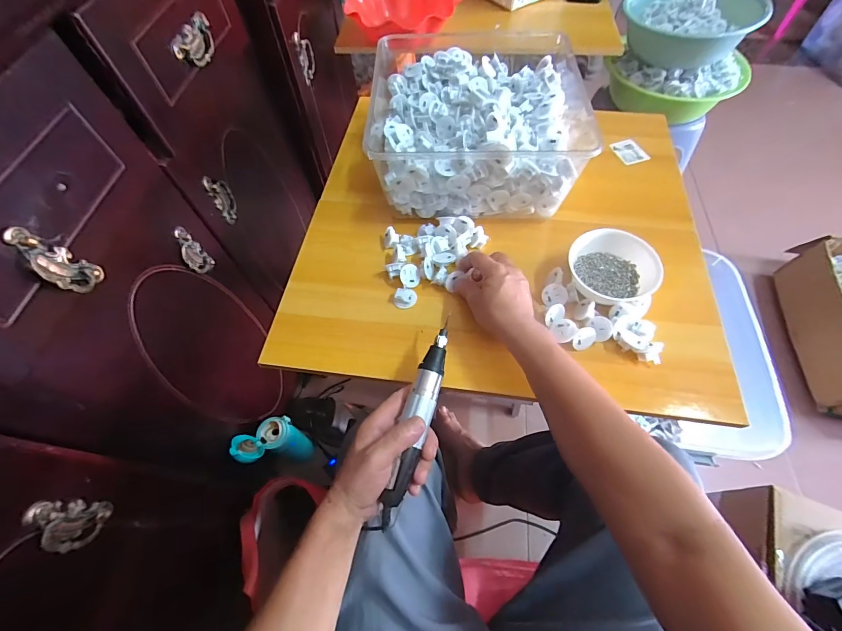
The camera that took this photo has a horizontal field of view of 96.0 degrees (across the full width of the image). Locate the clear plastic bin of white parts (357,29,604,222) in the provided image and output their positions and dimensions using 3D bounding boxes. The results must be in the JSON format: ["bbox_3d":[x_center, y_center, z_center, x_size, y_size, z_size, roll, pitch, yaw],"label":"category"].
[{"bbox_3d":[0.085,-0.318,0.623,0.311,0.134,0.337,-2,61,0],"label":"clear plastic bin of white parts"}]

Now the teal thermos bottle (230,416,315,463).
[{"bbox_3d":[-0.303,0.274,0.802,0.099,0.219,0.070,-27,64,-13],"label":"teal thermos bottle"}]

